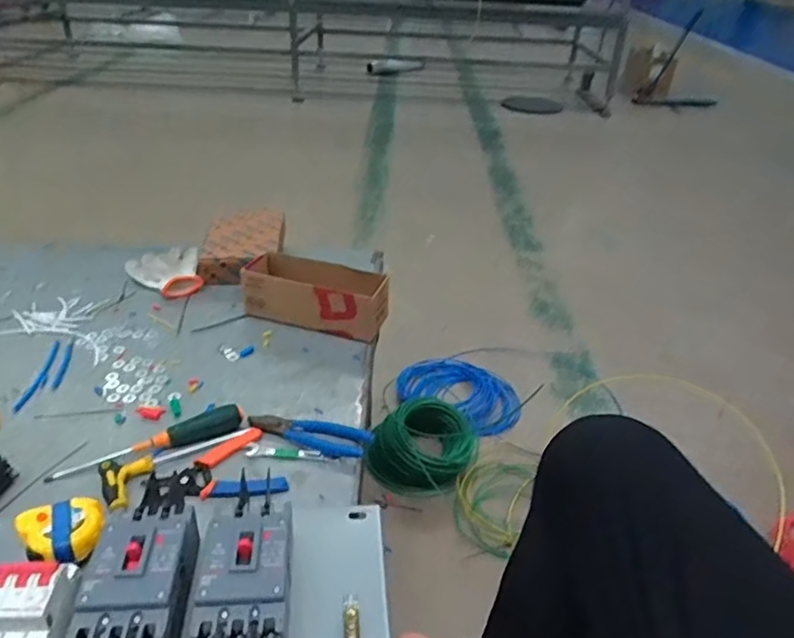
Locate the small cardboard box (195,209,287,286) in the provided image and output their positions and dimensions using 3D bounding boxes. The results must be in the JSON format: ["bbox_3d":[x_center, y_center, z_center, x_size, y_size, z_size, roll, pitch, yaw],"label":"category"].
[{"bbox_3d":[-0.289,-0.145,1.150,0.146,0.059,0.223,-2,33,-6],"label":"small cardboard box"}]

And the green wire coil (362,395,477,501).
[{"bbox_3d":[0.062,0.255,1.278,0.197,0.122,0.213,-3,30,2],"label":"green wire coil"}]

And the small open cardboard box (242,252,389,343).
[{"bbox_3d":[-0.128,-0.039,0.971,0.234,0.086,0.102,15,35,19],"label":"small open cardboard box"}]

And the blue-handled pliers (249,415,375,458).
[{"bbox_3d":[-0.110,0.140,0.761,0.157,0.019,0.052,15,35,20],"label":"blue-handled pliers"}]

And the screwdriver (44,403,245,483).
[{"bbox_3d":[-0.300,0.150,0.733,0.225,0.028,0.029,-13,36,-21],"label":"screwdriver"}]

